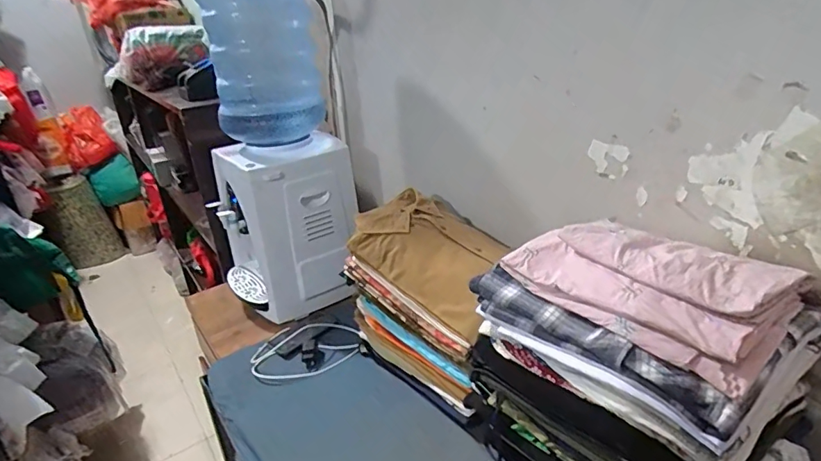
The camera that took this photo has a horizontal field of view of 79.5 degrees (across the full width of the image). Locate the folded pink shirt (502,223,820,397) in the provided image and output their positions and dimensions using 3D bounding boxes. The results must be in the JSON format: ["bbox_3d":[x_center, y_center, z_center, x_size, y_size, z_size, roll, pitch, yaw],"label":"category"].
[{"bbox_3d":[0.294,0.057,0.631,0.182,0.068,0.311,-23,30,-34],"label":"folded pink shirt"}]

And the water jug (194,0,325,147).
[{"bbox_3d":[-0.353,-0.414,1.185,0.249,0.396,0.286,-9,25,-9],"label":"water jug"}]

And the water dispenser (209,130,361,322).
[{"bbox_3d":[-0.344,-0.018,1.358,0.297,0.431,0.310,-21,29,-32],"label":"water dispenser"}]

